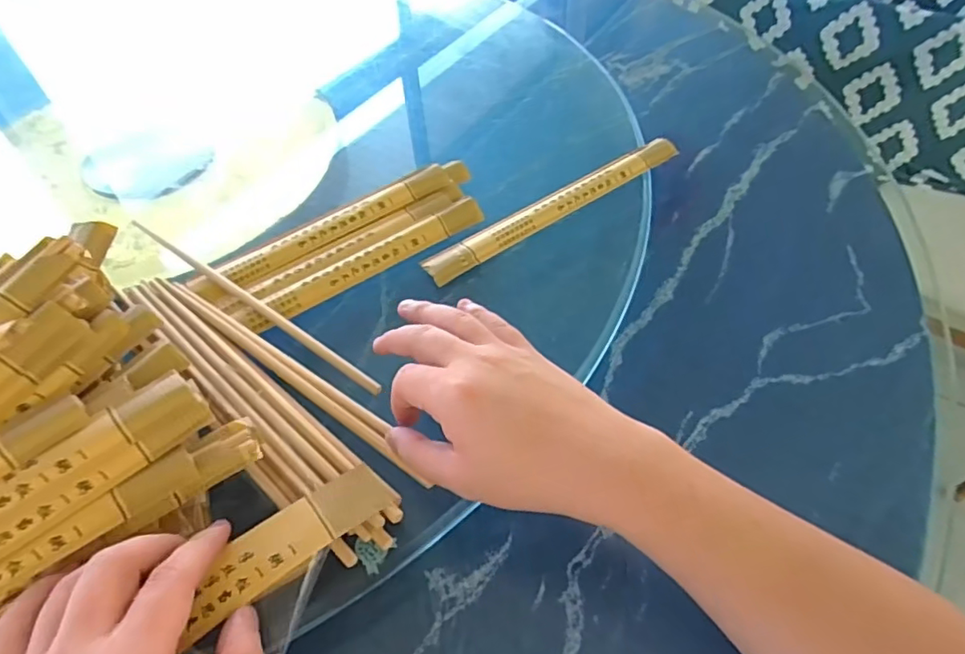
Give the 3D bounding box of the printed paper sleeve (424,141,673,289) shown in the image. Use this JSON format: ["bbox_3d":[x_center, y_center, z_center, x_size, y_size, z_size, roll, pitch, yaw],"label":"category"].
[{"bbox_3d":[0.066,-0.106,0.482,0.264,0.010,0.029,-31,57,-20],"label":"printed paper sleeve"}]

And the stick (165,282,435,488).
[{"bbox_3d":[-0.129,0.031,0.372,0.241,0.008,0.010,32,60,19],"label":"stick"}]

